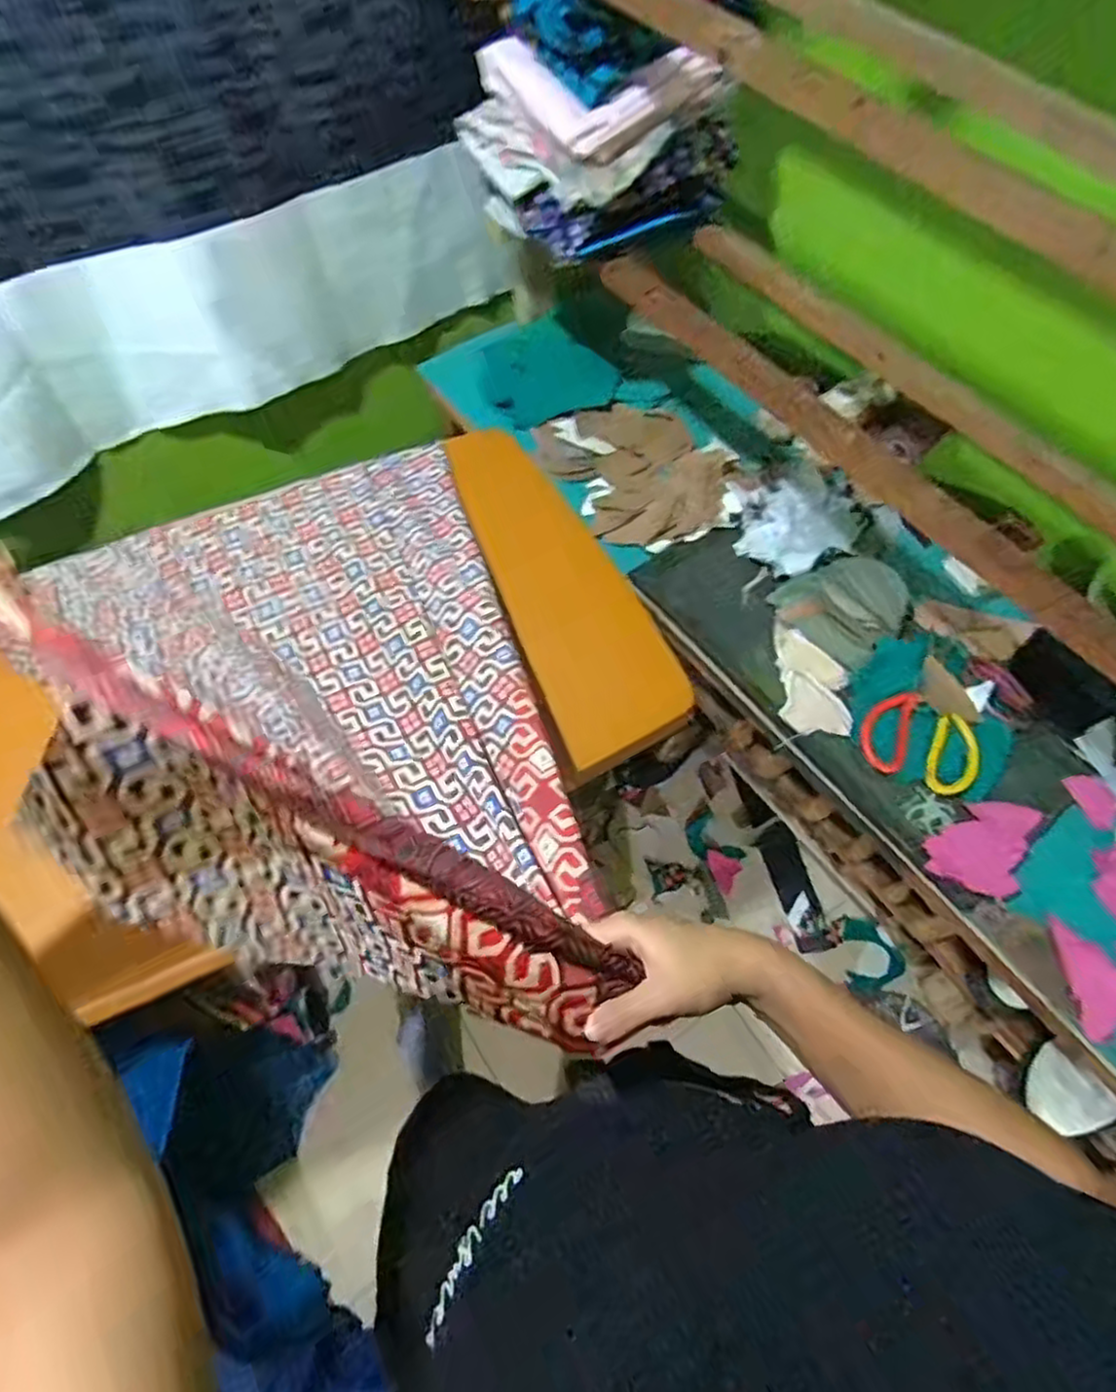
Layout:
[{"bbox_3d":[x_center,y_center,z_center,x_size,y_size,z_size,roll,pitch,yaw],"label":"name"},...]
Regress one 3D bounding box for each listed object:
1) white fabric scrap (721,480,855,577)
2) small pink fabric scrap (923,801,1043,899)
[{"bbox_3d":[0.313,-0.224,0.933,0.161,0.039,0.154,1,61,-2],"label":"white fabric scrap"},{"bbox_3d":[0.449,0.151,0.753,0.102,0.010,0.117,26,63,11],"label":"small pink fabric scrap"}]

